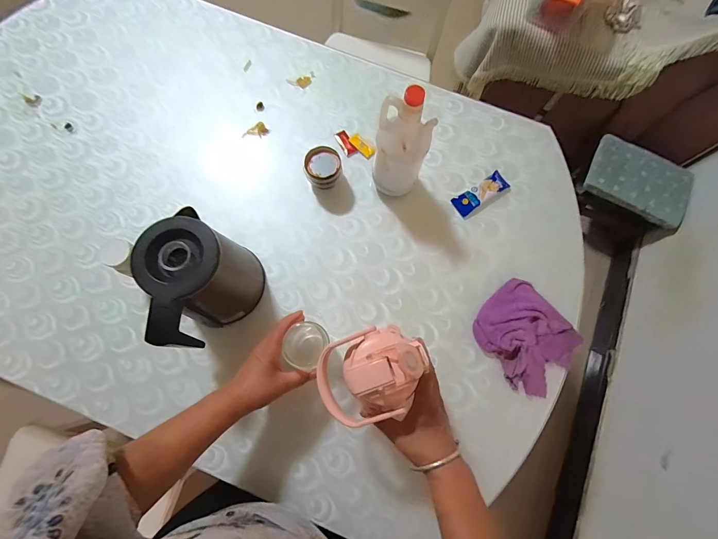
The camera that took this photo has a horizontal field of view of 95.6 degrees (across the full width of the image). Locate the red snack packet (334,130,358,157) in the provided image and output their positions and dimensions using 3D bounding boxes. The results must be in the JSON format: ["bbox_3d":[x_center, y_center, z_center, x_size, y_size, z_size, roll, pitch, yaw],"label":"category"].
[{"bbox_3d":[-0.027,-0.258,0.664,0.027,0.006,0.058,-28,78,-7],"label":"red snack packet"}]

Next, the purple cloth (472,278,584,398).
[{"bbox_3d":[0.291,0.112,0.560,0.147,0.021,0.168,-39,79,-9],"label":"purple cloth"}]

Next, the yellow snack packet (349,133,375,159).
[{"bbox_3d":[0.006,-0.253,0.664,0.026,0.004,0.059,-43,80,-10],"label":"yellow snack packet"}]

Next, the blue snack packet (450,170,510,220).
[{"bbox_3d":[0.239,-0.149,0.641,0.119,0.015,0.043,-35,78,-8],"label":"blue snack packet"}]

